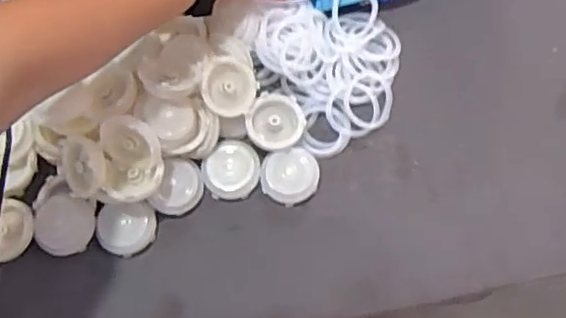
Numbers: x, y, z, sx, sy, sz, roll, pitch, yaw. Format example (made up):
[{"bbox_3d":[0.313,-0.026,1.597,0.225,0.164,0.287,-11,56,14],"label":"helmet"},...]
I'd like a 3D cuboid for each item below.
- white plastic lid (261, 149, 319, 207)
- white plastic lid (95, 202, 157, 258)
[{"bbox_3d":[0.007,0.017,0.593,0.059,0.018,0.052,-25,76,-5],"label":"white plastic lid"},{"bbox_3d":[-0.154,0.070,0.582,0.056,0.015,0.049,-3,75,1],"label":"white plastic lid"}]

